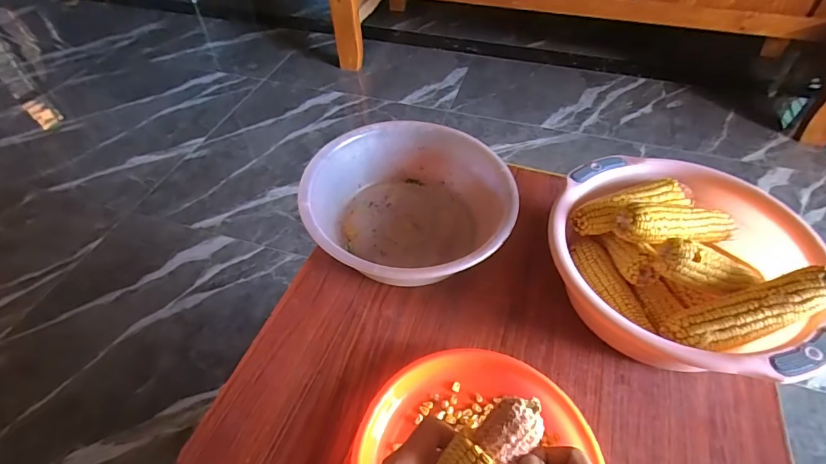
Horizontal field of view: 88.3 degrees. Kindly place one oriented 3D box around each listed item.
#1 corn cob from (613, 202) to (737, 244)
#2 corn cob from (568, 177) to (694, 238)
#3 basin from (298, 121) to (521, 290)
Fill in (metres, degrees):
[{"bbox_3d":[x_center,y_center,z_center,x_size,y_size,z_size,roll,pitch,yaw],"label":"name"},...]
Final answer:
[{"bbox_3d":[0.317,-0.011,0.501,0.141,0.038,0.047,-5,52,-9],"label":"corn cob"},{"bbox_3d":[0.279,-0.033,0.540,0.159,0.041,0.045,-14,51,-11],"label":"corn cob"},{"bbox_3d":[-0.009,-0.031,0.592,0.263,0.098,0.268,0,50,1],"label":"basin"}]

